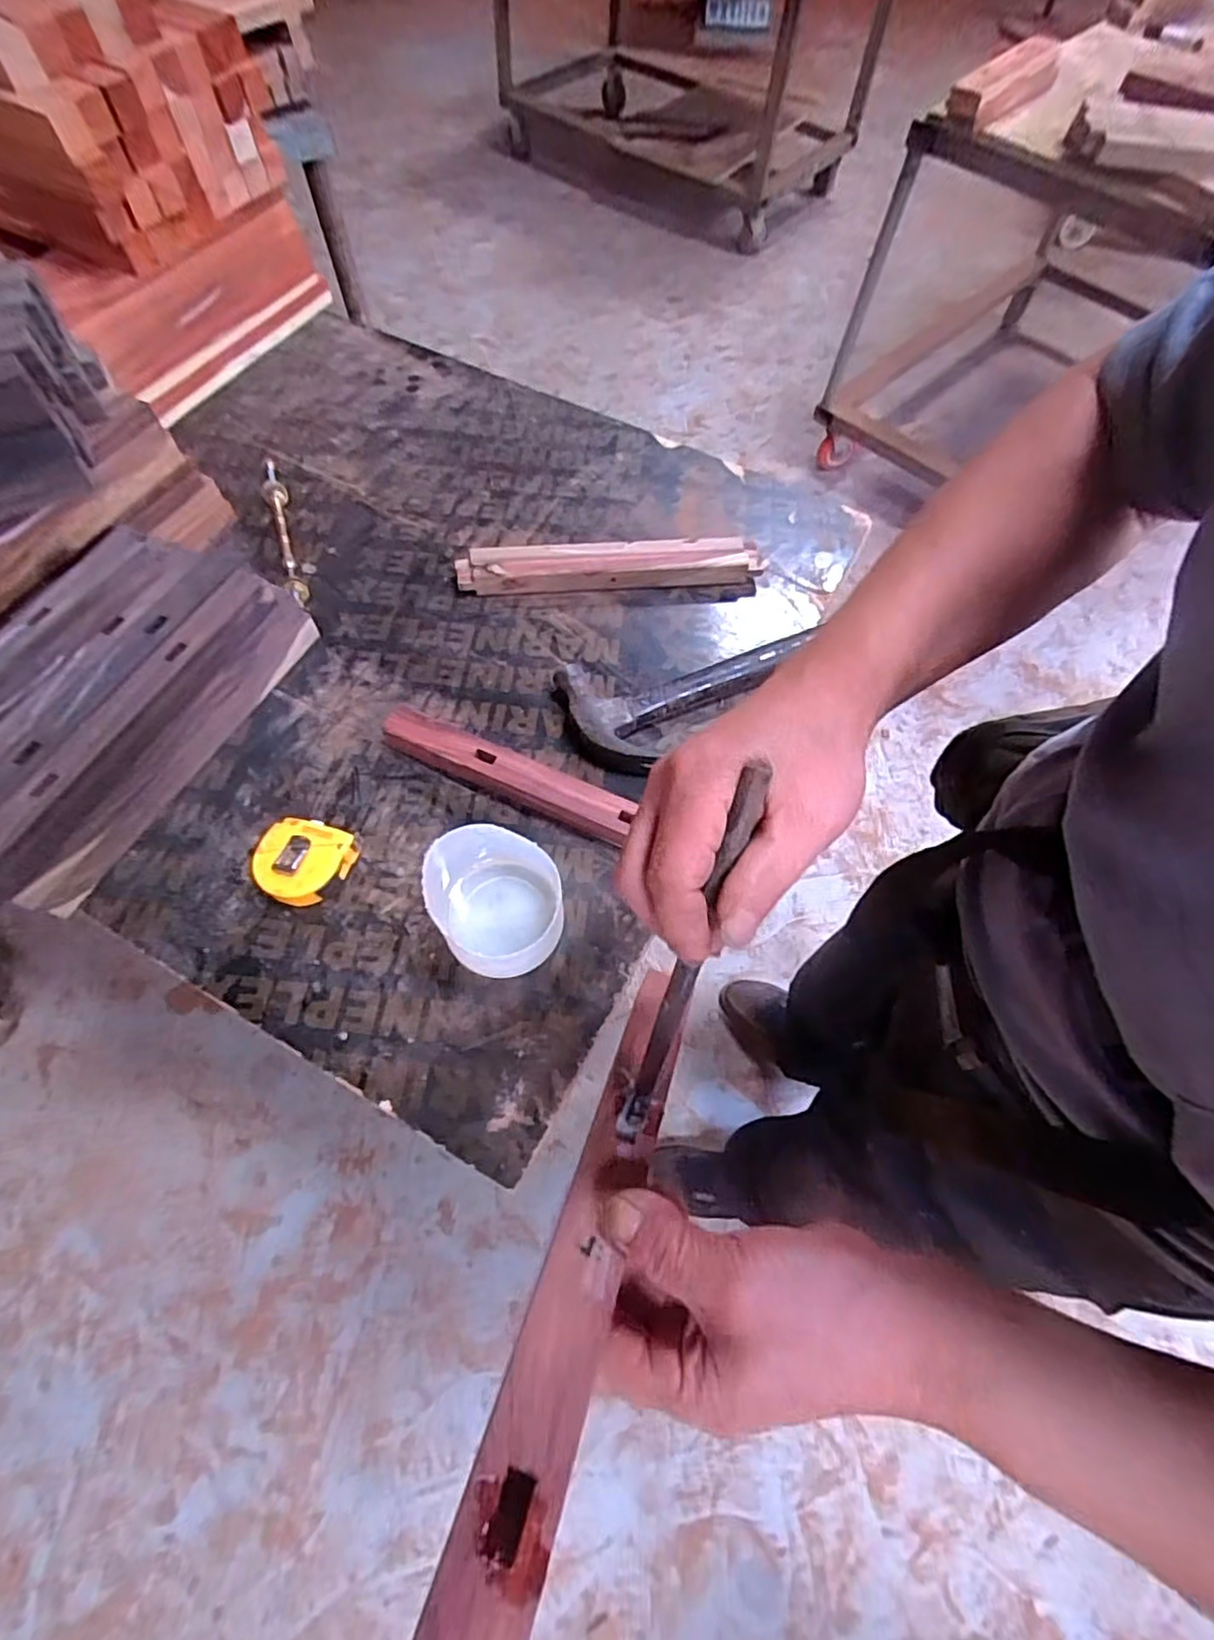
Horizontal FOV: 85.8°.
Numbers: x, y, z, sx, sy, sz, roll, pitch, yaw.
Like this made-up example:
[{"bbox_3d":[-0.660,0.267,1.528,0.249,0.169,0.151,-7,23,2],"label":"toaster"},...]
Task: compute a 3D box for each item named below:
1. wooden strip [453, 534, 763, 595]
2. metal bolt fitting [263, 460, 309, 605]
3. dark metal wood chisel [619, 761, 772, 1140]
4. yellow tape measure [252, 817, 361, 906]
[{"bbox_3d":[0.004,-0.264,0.673,0.306,0.033,0.042,-5,66,-4],"label":"wooden strip"},{"bbox_3d":[-0.345,-0.311,0.699,0.021,0.017,0.212,-18,67,-9],"label":"metal bolt fitting"},{"bbox_3d":[0.034,0.065,0.275,0.012,0.184,0.012,19,22,7],"label":"dark metal wood chisel"},{"bbox_3d":[-0.248,0.033,0.531,0.068,0.031,0.068,23,67,9],"label":"yellow tape measure"}]

